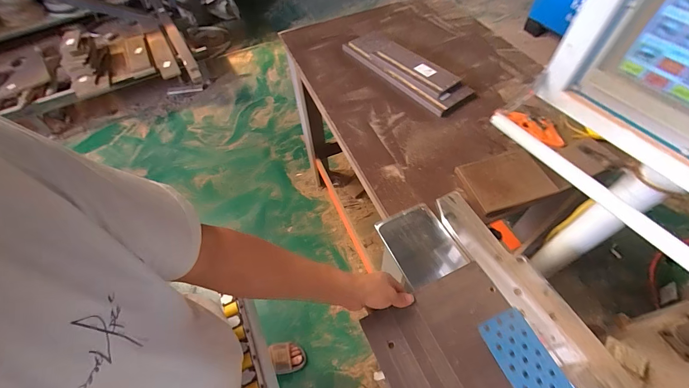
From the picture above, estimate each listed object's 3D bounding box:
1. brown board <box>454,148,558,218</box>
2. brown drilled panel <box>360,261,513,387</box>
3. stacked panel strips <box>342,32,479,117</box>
[{"bbox_3d":[0.383,-0.034,0.750,0.201,0.018,0.148,-17,56,-7],"label":"brown board"},{"bbox_3d":[0.214,0.310,0.500,0.249,0.019,0.337,-22,57,-11],"label":"brown drilled panel"},{"bbox_3d":[0.192,-0.416,1.016,0.171,0.039,0.483,-33,59,-17],"label":"stacked panel strips"}]

